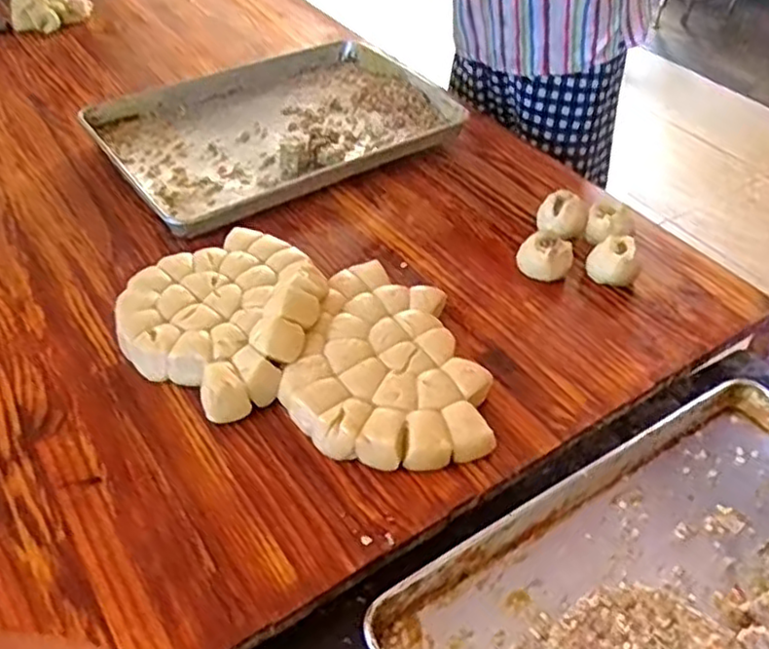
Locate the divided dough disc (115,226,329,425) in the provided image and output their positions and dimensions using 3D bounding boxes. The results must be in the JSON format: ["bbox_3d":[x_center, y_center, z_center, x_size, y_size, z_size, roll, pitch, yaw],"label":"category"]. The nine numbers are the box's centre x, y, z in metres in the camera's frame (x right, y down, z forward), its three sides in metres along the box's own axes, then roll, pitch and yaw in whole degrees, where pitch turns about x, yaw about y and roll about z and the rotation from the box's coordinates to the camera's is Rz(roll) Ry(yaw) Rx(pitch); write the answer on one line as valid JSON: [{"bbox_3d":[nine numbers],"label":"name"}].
[{"bbox_3d":[-0.193,-0.018,0.899,0.252,0.058,0.255,1,44,-1],"label":"divided dough disc"}]

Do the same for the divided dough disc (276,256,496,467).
[{"bbox_3d":[0.017,0.045,0.858,0.233,0.045,0.291,10,45,8],"label":"divided dough disc"}]

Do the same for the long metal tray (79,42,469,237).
[{"bbox_3d":[-0.207,-0.377,1.287,0.603,0.057,0.422,-30,53,-29],"label":"long metal tray"}]

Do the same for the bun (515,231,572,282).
[{"bbox_3d":[0.235,-0.101,1.019,0.079,0.060,0.079,12,45,11],"label":"bun"}]

